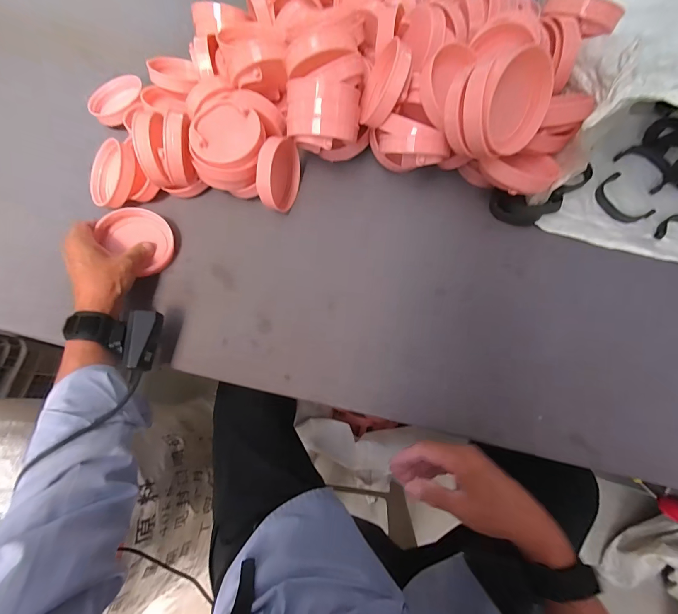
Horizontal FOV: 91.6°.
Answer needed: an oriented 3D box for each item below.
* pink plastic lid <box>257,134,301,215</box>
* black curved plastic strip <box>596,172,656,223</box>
[{"bbox_3d":[-0.085,-0.186,0.460,0.033,0.098,0.096,13,73,6],"label":"pink plastic lid"},{"bbox_3d":[0.412,-0.155,0.481,0.052,0.010,0.078,-27,74,-7],"label":"black curved plastic strip"}]

